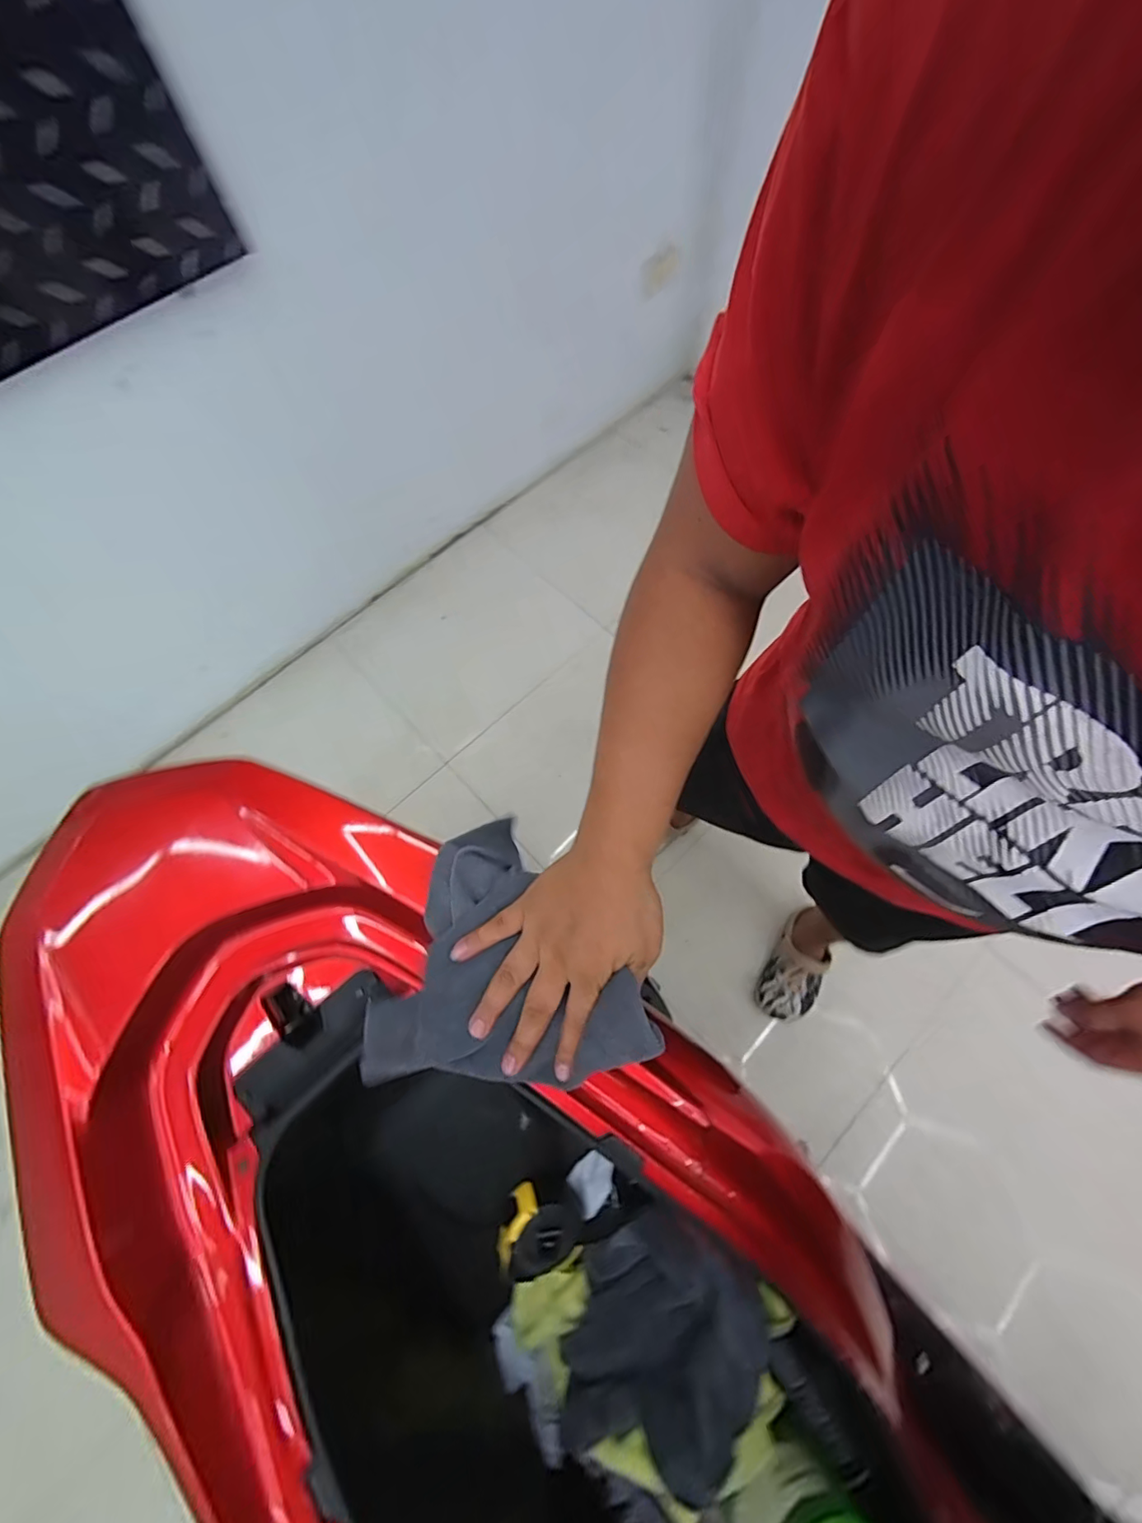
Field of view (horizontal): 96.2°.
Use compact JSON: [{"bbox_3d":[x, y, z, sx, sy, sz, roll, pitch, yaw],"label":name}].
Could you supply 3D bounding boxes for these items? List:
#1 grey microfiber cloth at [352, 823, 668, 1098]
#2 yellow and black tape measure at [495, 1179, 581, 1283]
[{"bbox_3d":[-0.071,0.173,0.386,0.187,0.067,0.208,-38,72,-13],"label":"grey microfiber cloth"},{"bbox_3d":[-0.031,0.471,0.515,0.077,0.033,0.077,-2,97,-15],"label":"yellow and black tape measure"}]

